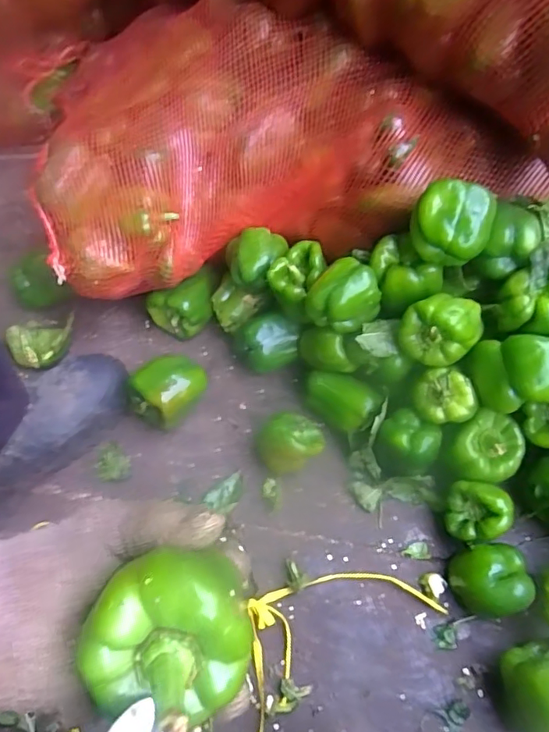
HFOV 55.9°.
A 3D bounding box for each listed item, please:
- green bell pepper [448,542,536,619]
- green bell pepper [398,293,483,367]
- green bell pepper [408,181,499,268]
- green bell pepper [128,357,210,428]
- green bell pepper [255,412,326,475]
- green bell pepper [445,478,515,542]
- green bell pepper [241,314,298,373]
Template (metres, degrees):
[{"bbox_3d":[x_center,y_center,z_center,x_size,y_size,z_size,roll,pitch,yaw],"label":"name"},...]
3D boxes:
[{"bbox_3d":[0.218,0.215,0.520,0.067,0.064,0.063,-11,60,-5],"label":"green bell pepper"},{"bbox_3d":[0.172,-0.037,0.528,0.075,0.057,0.058,-21,61,-11],"label":"green bell pepper"},{"bbox_3d":[0.169,-0.137,0.499,0.072,0.063,0.062,22,62,14],"label":"green bell pepper"},{"bbox_3d":[-0.124,0.034,0.620,0.089,0.070,0.064,-32,64,-16],"label":"green bell pepper"},{"bbox_3d":[0.018,0.087,0.591,0.073,0.058,0.058,-17,61,-8],"label":"green bell pepper"},{"bbox_3d":[0.214,0.159,0.552,0.057,0.067,0.054,-1,59,1],"label":"green bell pepper"},{"bbox_3d":[-0.006,-0.024,0.657,0.070,0.068,0.059,-9,60,-4],"label":"green bell pepper"}]

